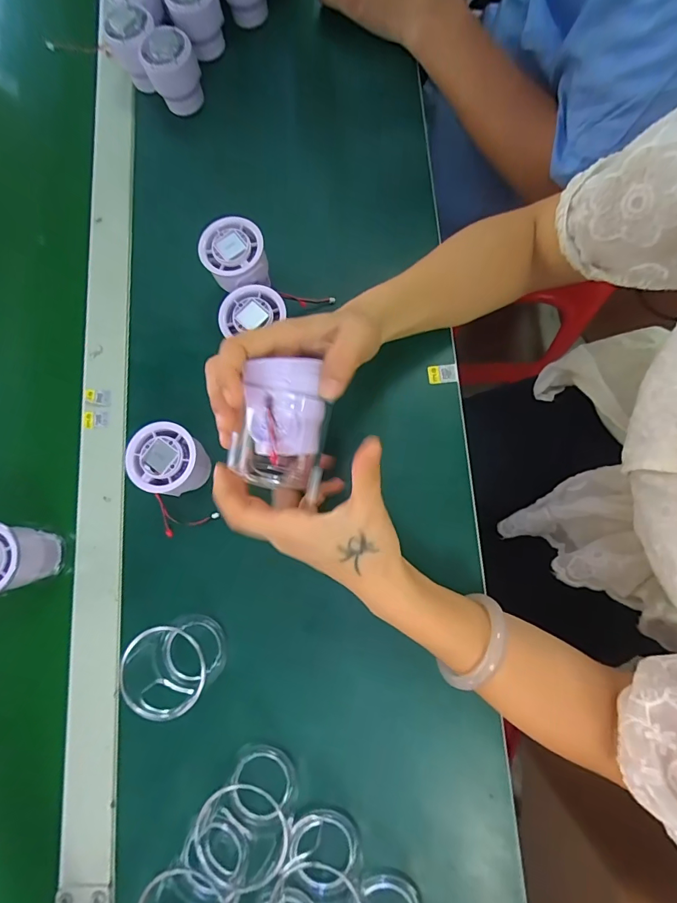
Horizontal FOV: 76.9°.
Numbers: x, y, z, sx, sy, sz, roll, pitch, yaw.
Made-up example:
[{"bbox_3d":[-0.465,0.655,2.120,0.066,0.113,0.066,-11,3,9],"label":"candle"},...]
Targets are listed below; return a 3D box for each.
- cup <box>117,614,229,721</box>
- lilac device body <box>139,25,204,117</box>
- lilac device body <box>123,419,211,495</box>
[{"bbox_3d":[-0.121,0.158,0.313,0.060,0.052,0.055,-1,79,4],"label":"cup"},{"bbox_3d":[-0.159,-0.367,0.415,0.048,0.056,0.048,-1,79,4],"label":"lilac device body"},{"bbox_3d":[-0.132,0.009,0.341,0.054,0.051,0.051,-1,79,4],"label":"lilac device body"}]

